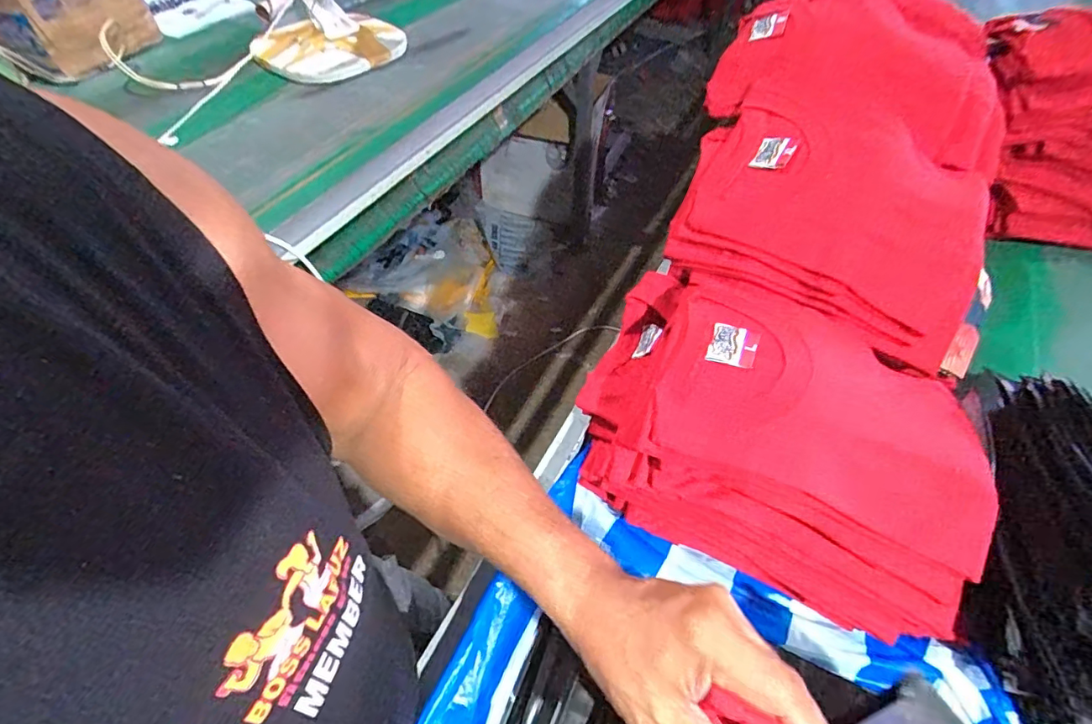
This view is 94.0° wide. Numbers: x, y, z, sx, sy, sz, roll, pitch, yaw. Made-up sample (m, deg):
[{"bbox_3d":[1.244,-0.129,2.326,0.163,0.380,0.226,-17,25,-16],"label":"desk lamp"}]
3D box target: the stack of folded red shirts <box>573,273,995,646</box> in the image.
[{"bbox_3d":[0.205,0.053,0.480,0.351,0.145,0.245,25,55,19],"label":"stack of folded red shirts"}]

